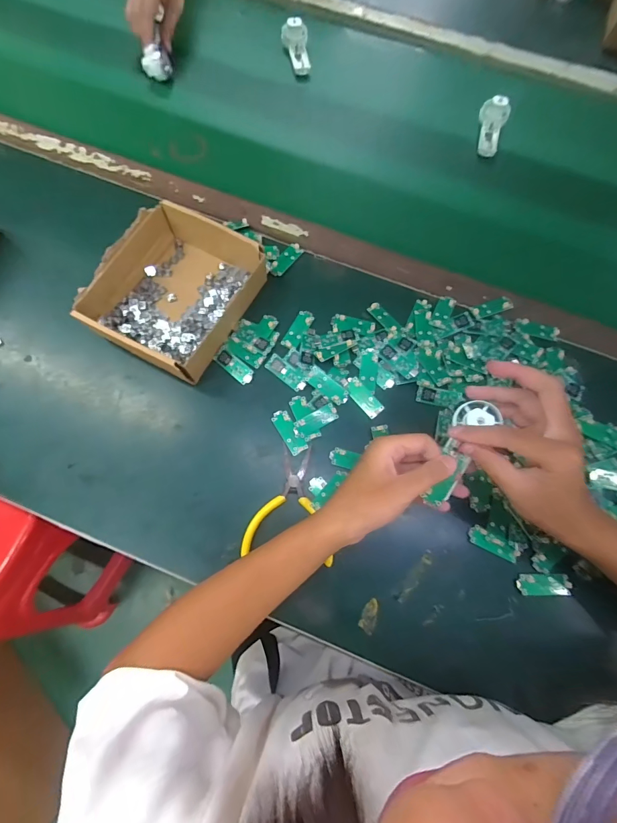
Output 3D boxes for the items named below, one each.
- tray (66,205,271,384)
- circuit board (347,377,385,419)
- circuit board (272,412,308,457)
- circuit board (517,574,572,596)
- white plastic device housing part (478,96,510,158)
[{"bbox_3d":[-0.151,-0.137,0.423,0.152,0.059,0.165,25,74,6],"label":"tray"},{"bbox_3d":[0.062,-0.016,0.423,0.020,0.007,0.050,-39,78,-12],"label":"circuit board"},{"bbox_3d":[-0.021,0.022,0.407,0.019,0.004,0.051,-30,76,-10],"label":"circuit board"},{"bbox_3d":[0.232,0.170,0.369,0.050,0.005,0.019,0,73,-2],"label":"circuit board"},{"bbox_3d":[0.259,-0.397,0.528,0.035,0.028,0.084,10,88,1],"label":"white plastic device housing part"}]

